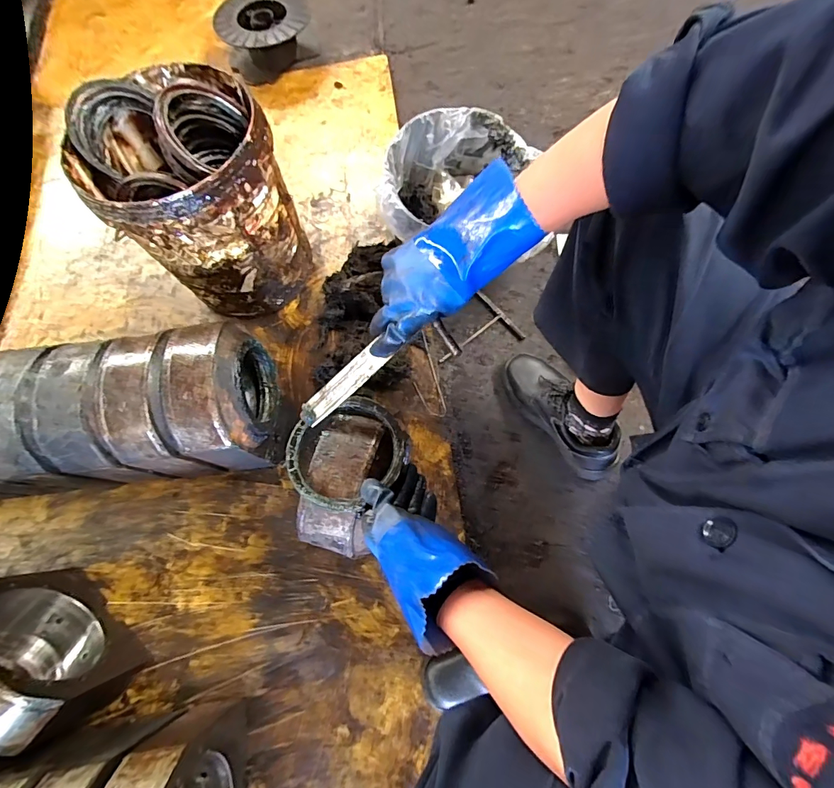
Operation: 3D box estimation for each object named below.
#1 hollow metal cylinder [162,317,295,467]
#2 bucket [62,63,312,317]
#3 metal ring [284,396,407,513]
[{"bbox_3d":[-0.318,0.004,0.708,0.120,0.238,0.209,-9,72,0],"label":"hollow metal cylinder"},{"bbox_3d":[-0.386,-0.347,0.764,0.278,0.363,0.286,-1,71,4],"label":"bucket"},{"bbox_3d":[-0.093,0.080,0.551,0.162,0.024,0.143,-29,74,-9],"label":"metal ring"}]

